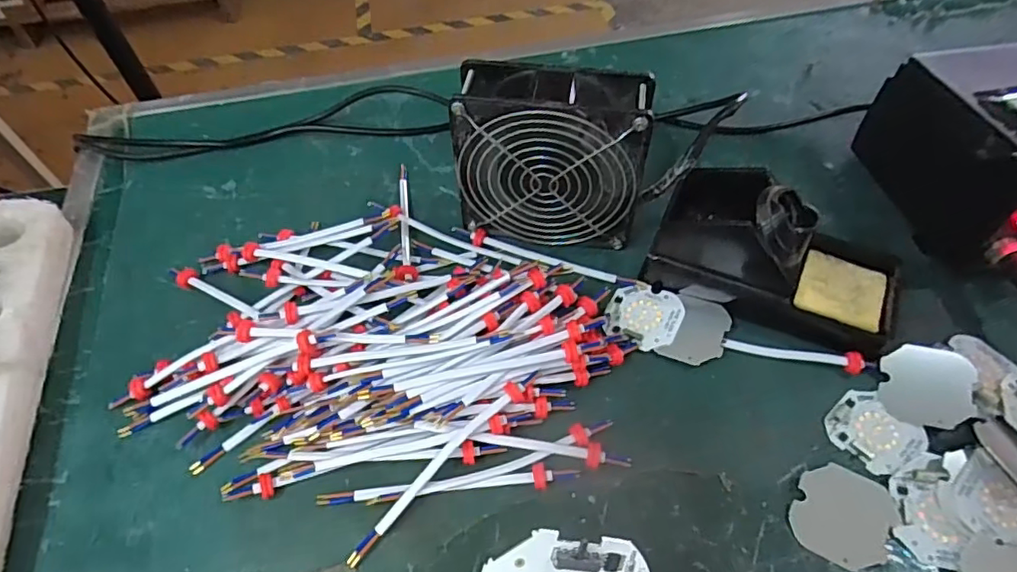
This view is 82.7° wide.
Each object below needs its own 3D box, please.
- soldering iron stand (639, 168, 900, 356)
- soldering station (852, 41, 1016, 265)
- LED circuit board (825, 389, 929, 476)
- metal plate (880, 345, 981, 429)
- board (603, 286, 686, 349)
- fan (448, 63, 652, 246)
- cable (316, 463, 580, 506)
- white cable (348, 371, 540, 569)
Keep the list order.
[{"bbox_3d":[0.170,-0.026,0.366,0.153,0.073,0.083,27,59,21],"label":"soldering iron stand"},{"bbox_3d":[0.337,-0.088,0.395,0.109,0.091,0.145,-9,54,-4],"label":"soldering station"},{"bbox_3d":[0.209,0.083,0.331,0.044,0.004,0.044,-30,58,-19],"label":"LED circuit board"},{"bbox_3d":[0.246,0.058,0.338,0.047,0.004,0.046,-8,64,16],"label":"metal plate"},{"bbox_3d":[0.089,0.019,0.377,0.046,0.005,0.044,22,57,17],"label":"board"},{"bbox_3d":[0.028,-0.080,0.382,0.117,0.117,0.045,8,54,8],"label":"fan"},{"bbox_3d":[-0.032,0.108,0.315,0.140,0.007,0.011,-6,54,-2],"label":"cable"},{"bbox_3d":[-0.034,0.095,0.315,0.134,0.024,0.012,-38,61,-22],"label":"white cable"}]

